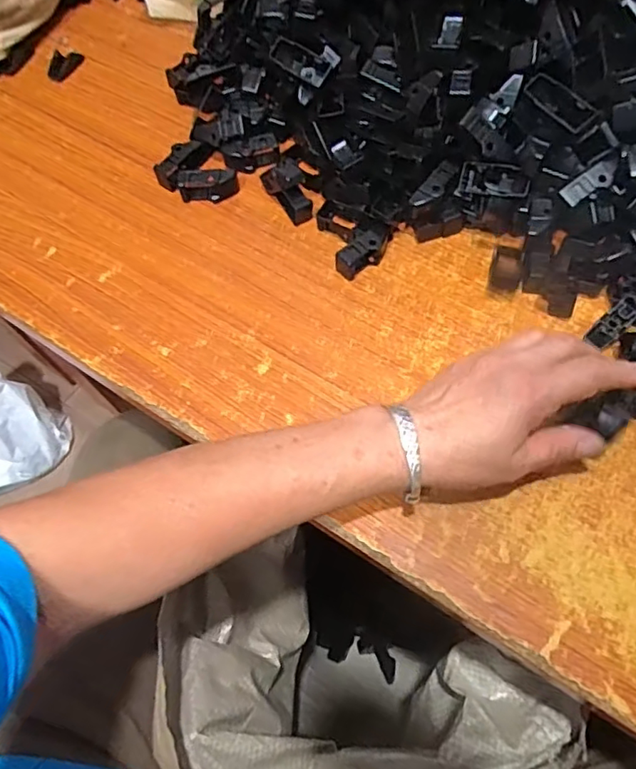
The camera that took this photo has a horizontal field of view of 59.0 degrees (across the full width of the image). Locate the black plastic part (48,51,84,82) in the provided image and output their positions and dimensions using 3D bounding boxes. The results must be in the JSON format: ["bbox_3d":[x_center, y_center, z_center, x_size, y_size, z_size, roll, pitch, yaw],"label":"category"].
[{"bbox_3d":[-0.253,-0.320,0.563,0.027,0.007,0.037,5,66,5],"label":"black plastic part"}]

